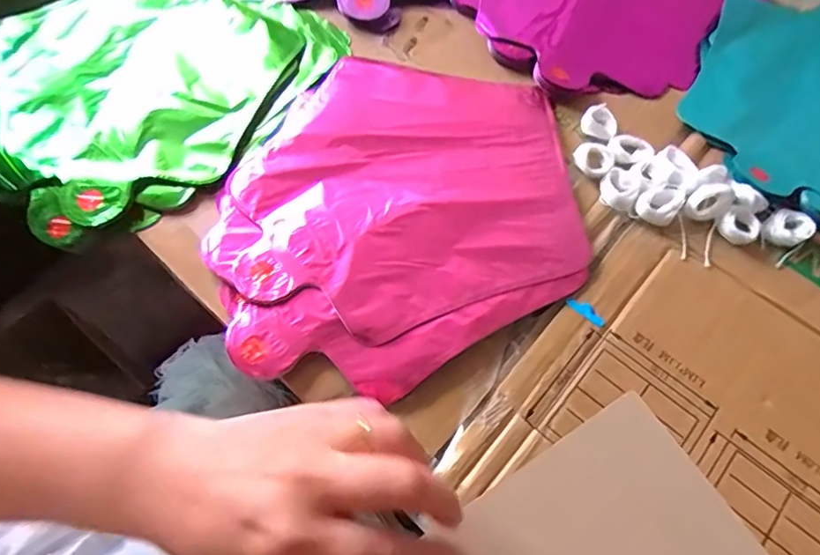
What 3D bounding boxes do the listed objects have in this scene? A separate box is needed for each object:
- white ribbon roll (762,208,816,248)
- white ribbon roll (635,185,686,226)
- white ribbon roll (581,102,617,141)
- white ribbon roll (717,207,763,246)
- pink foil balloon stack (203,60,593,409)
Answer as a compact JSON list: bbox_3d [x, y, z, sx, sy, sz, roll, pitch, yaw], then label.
[{"bbox_3d":[0.255,-0.032,0.351,0.033,0.010,0.026,-36,69,-18],"label":"white ribbon roll"},{"bbox_3d":[0.170,-0.050,0.355,0.025,0.014,0.030,36,67,15],"label":"white ribbon roll"},{"bbox_3d":[0.145,-0.117,0.391,0.027,0.009,0.027,1,63,-2],"label":"white ribbon roll"},{"bbox_3d":[0.221,-0.034,0.348,0.022,0.013,0.025,-37,70,-19],"label":"white ribbon roll"},{"bbox_3d":[-0.007,-0.051,0.356,0.235,0.008,0.247,-4,63,-5],"label":"pink foil balloon stack"}]

